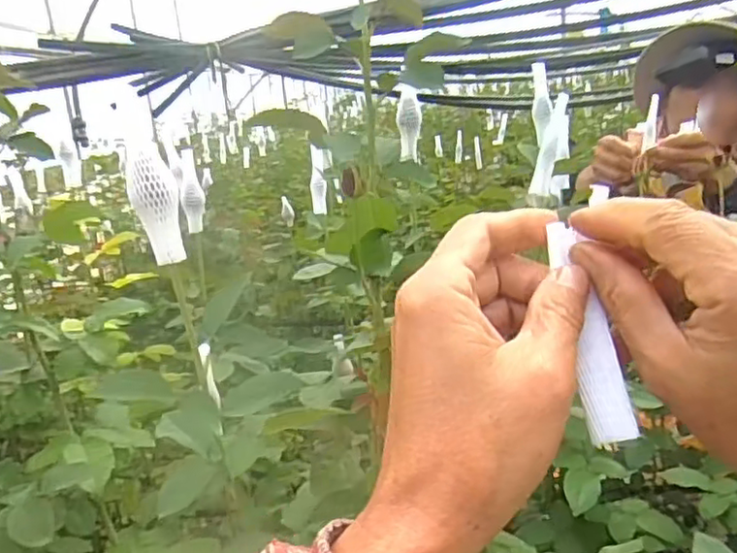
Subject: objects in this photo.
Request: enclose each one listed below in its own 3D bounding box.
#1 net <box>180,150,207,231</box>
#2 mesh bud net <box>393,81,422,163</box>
[{"bbox_3d":[-0.210,-0.102,0.776,0.027,0.097,0.018,-9,16,-10],"label":"net"},{"bbox_3d":[0.043,-0.166,0.703,0.020,0.080,0.021,-13,17,-21],"label":"mesh bud net"}]

